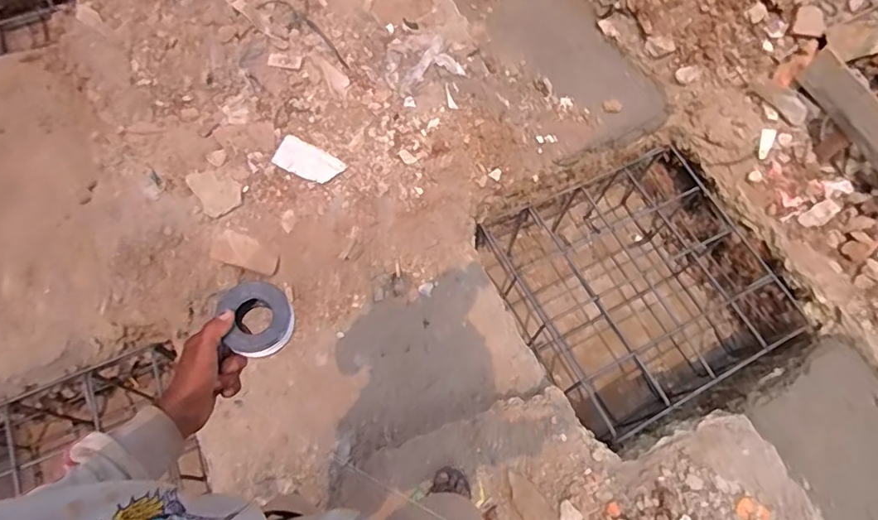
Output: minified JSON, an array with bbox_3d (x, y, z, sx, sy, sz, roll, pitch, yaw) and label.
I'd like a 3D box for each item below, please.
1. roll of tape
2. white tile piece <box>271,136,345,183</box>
[{"bbox_3d":[-0.215,0.069,0.627,0.080,0.032,0.082,1,69,-2],"label":"roll of tape"},{"bbox_3d":[-0.432,-0.322,1.752,0.212,0.019,0.116,30,75,-3],"label":"white tile piece"}]

